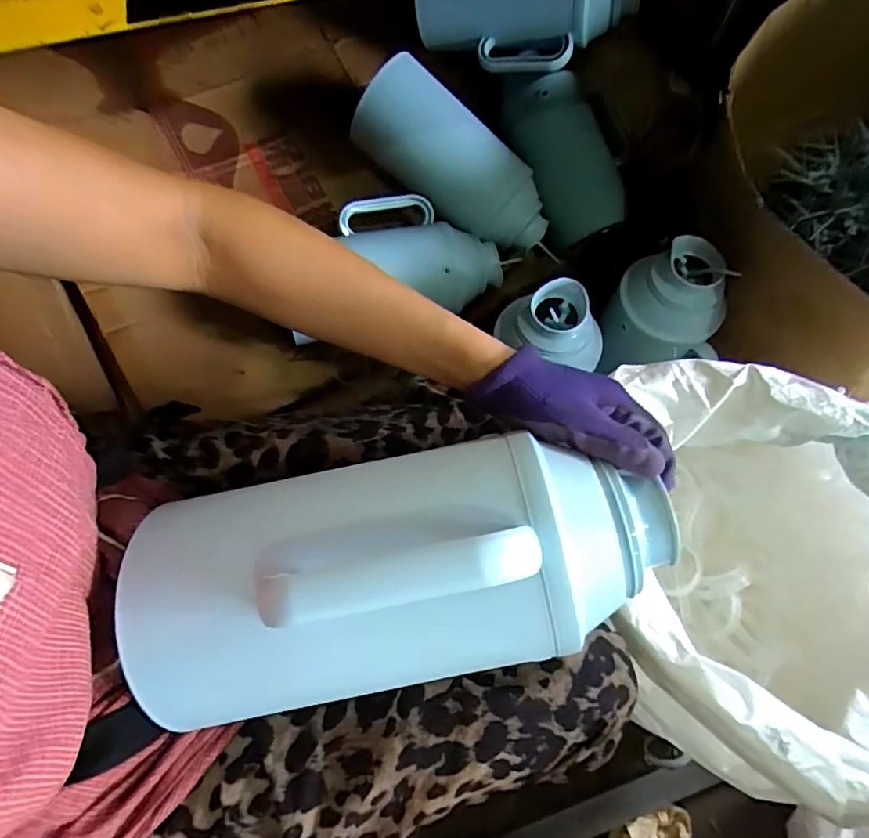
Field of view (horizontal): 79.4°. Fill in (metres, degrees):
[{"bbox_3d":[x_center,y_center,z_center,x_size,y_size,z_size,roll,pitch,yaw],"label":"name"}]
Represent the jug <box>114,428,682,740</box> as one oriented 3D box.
[{"bbox_3d":[-0.020,0.090,0.338,0.344,0.148,0.151,-16,64,2],"label":"jug"}]

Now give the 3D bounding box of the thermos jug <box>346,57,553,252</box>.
[{"bbox_3d":[0.024,-0.391,0.842,0.351,0.147,0.129,35,64,-14],"label":"thermos jug"}]

